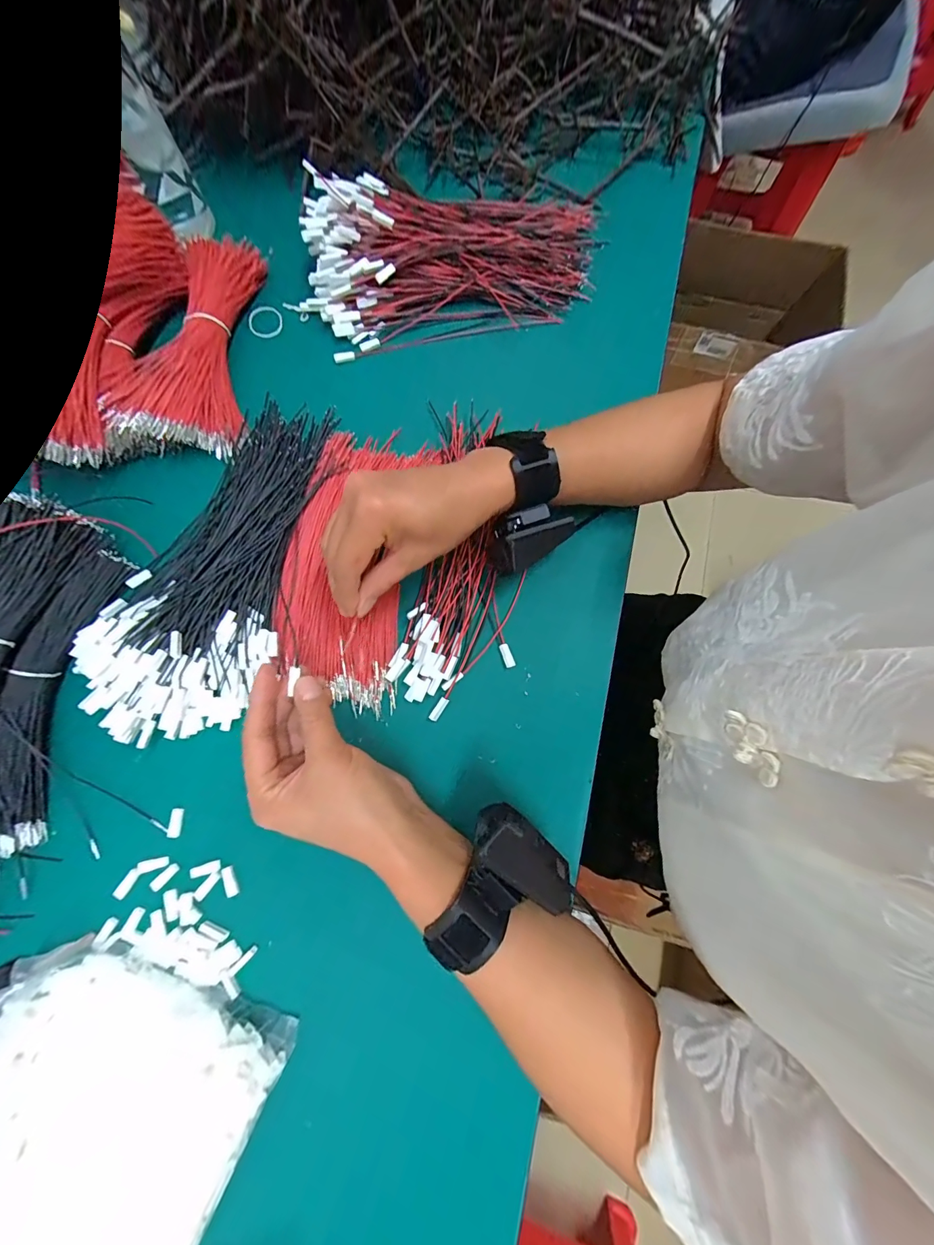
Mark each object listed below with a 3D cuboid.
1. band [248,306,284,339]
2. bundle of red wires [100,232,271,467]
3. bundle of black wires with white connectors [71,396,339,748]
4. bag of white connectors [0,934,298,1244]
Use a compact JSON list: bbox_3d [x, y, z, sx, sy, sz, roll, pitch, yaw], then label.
[{"bbox_3d":[-0.201,-0.301,0.405,0.033,0.004,0.036,0,77,0],"label":"band"},{"bbox_3d":[-0.246,-0.261,0.377,0.099,0.029,0.215,10,77,2],"label":"bundle of red wires"},{"bbox_3d":[-0.211,-0.060,0.333,0.146,0.039,0.304,13,78,3],"label":"bundle of black wires with white connectors"},{"bbox_3d":[-0.237,0.339,0.235,0.175,0.051,0.232,21,78,5],"label":"bag of white connectors"}]

